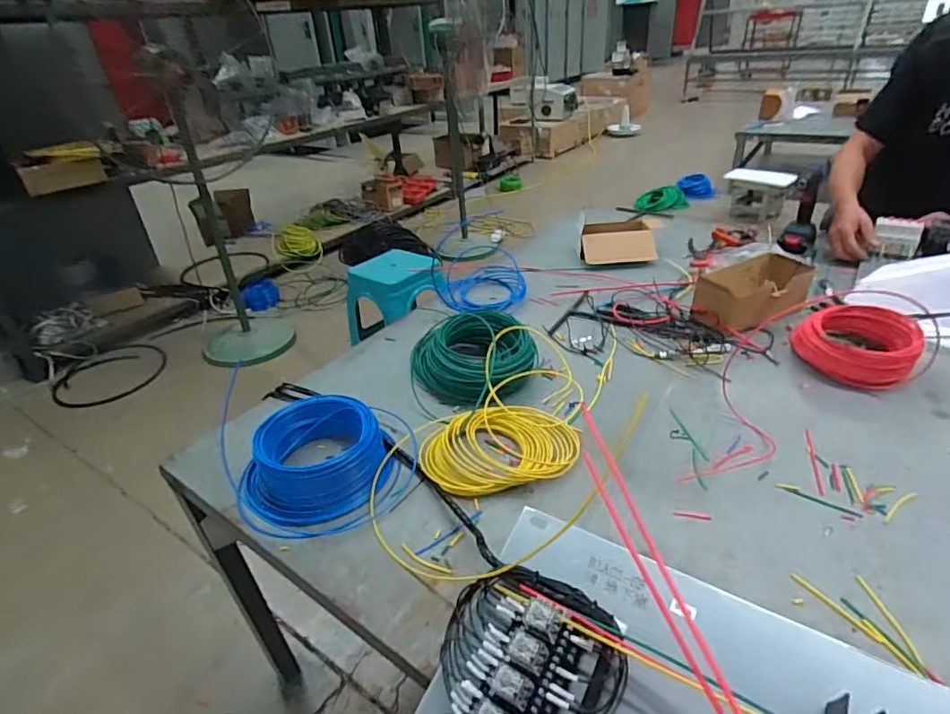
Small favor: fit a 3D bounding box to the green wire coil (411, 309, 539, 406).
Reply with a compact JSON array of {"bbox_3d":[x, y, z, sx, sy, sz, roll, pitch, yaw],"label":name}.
[{"bbox_3d":[-0.001,0.000,0.942,0.183,0.117,0.190,-3,32,2],"label":"green wire coil"}]

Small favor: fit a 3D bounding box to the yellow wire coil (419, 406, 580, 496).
[{"bbox_3d":[0.038,0.126,0.768,0.232,0.045,0.153,-12,33,-11],"label":"yellow wire coil"}]

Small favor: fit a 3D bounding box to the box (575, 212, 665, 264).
[{"bbox_3d":[0.384,-0.330,1.398,0.230,0.090,0.201,-3,32,2],"label":"box"}]

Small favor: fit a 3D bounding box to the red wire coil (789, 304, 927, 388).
[{"bbox_3d":[0.649,-0.023,0.901,0.185,0.082,0.124,23,41,36],"label":"red wire coil"}]

